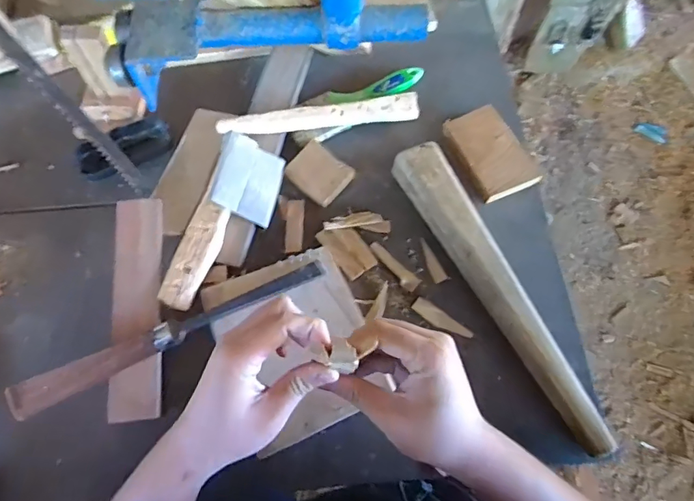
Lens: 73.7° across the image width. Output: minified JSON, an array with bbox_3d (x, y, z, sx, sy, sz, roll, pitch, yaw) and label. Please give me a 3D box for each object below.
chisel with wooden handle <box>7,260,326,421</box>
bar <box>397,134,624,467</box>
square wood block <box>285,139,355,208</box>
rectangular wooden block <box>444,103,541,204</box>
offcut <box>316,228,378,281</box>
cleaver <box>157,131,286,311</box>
[{"bbox_3d":[-0.171,0.082,0.468,0.319,0.028,0.027,-24,69,-11],"label":"chisel with wooden handle"},{"bbox_3d":[0.158,0.041,0.495,0.052,0.049,0.365,-24,69,-10],"label":"bar"},{"bbox_3d":[-0.035,-0.094,0.568,0.071,0.016,0.061,37,71,14],"label":"square wood block"},{"bbox_3d":[0.175,-0.122,0.569,0.071,0.027,0.119,-22,69,-10],"label":"rectangular wooden block"},{"bbox_3d":[0.000,-0.002,0.529,0.041,0.011,0.067,-37,72,-15],"label":"offcut"},{"bbox_3d":[-0.134,-0.029,0.525,0.079,0.018,0.208,23,74,-20],"label":"cleaver"}]

